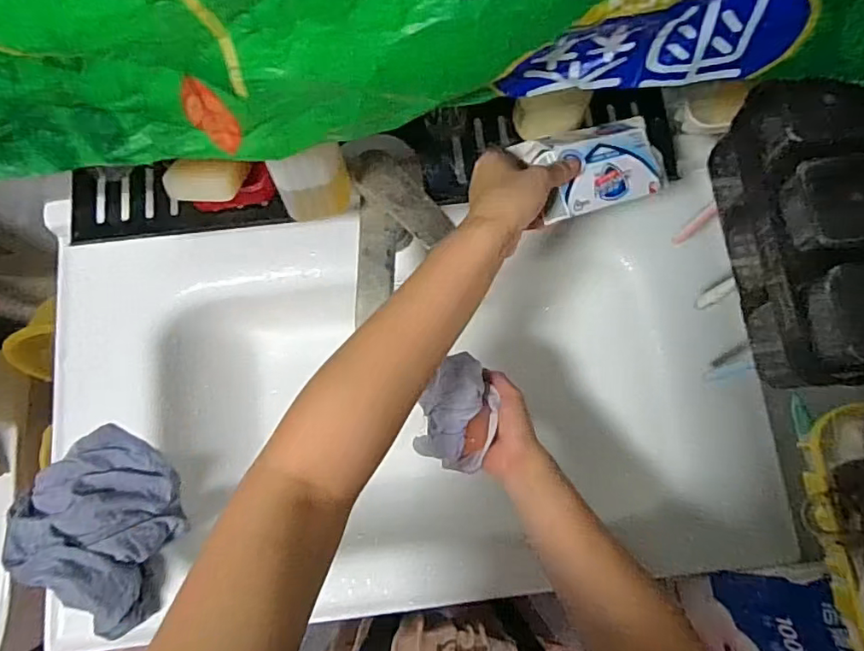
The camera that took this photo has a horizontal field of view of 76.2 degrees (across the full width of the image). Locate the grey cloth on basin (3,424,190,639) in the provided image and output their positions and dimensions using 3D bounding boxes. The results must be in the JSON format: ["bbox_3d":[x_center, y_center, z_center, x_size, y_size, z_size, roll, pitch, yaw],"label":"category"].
[{"bbox_3d":[-0.351,0.213,0.600,0.185,0.046,0.160,35,46,1],"label":"grey cloth on basin"}]

